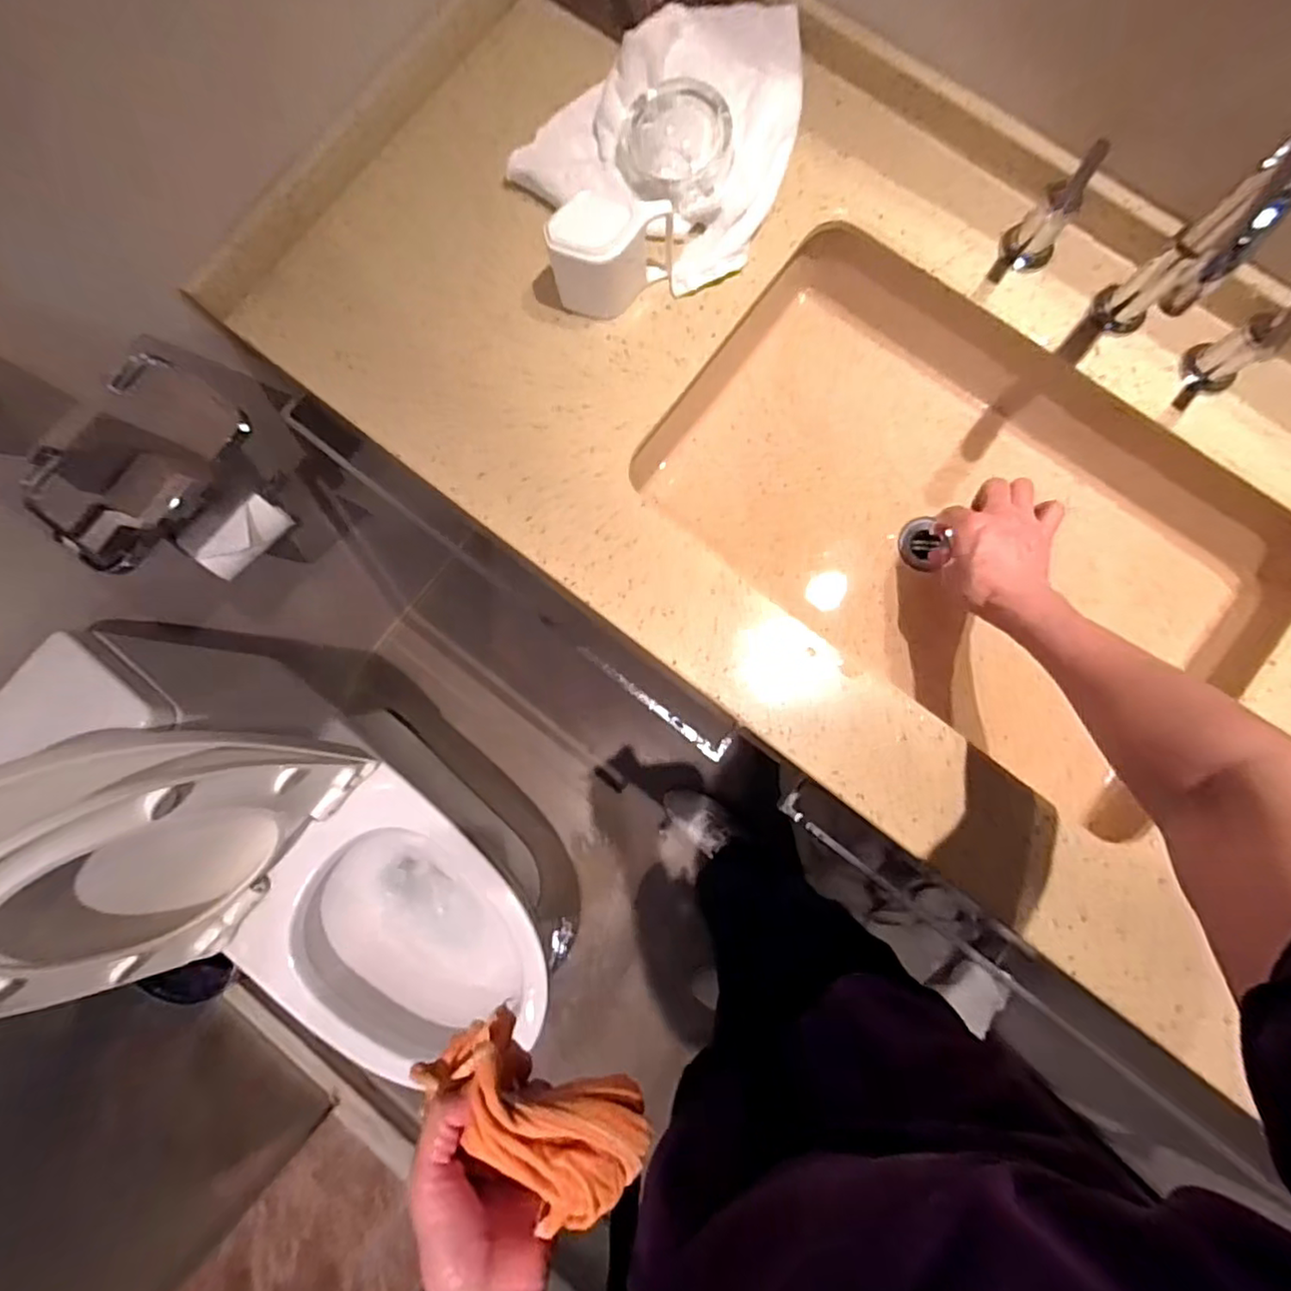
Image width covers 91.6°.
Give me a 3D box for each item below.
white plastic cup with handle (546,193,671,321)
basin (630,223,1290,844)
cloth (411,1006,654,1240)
[{"bbox_3d":[-0.030,-0.348,0.571,0.111,0.085,0.059,-1,83,2],"label":"white plastic cup with handle"},{"bbox_3d":[0.315,-0.128,0.653,0.582,0.112,0.366,37,85,3],"label":"basin"},{"bbox_3d":[-0.082,0.302,0.401,0.156,0.061,0.081,15,83,27],"label":"cloth"}]

